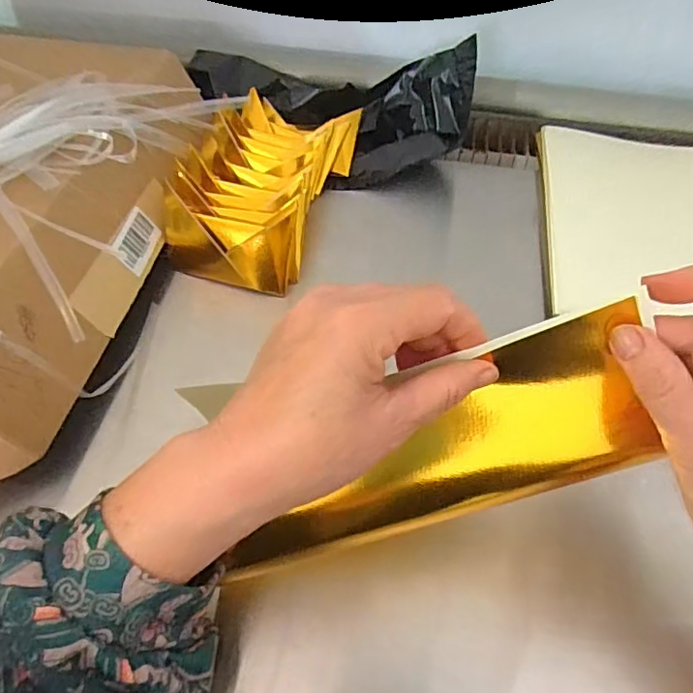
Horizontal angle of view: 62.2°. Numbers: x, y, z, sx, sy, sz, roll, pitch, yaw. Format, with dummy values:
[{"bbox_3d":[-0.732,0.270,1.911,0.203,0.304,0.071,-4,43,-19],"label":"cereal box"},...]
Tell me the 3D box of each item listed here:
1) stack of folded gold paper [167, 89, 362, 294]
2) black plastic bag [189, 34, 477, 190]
[{"bbox_3d":[-0.071,-0.144,0.495,0.114,0.055,0.208,15,57,9],"label":"stack of folded gold paper"},{"bbox_3d":[-0.023,-0.226,0.540,0.272,0.090,0.116,10,56,5],"label":"black plastic bag"}]

